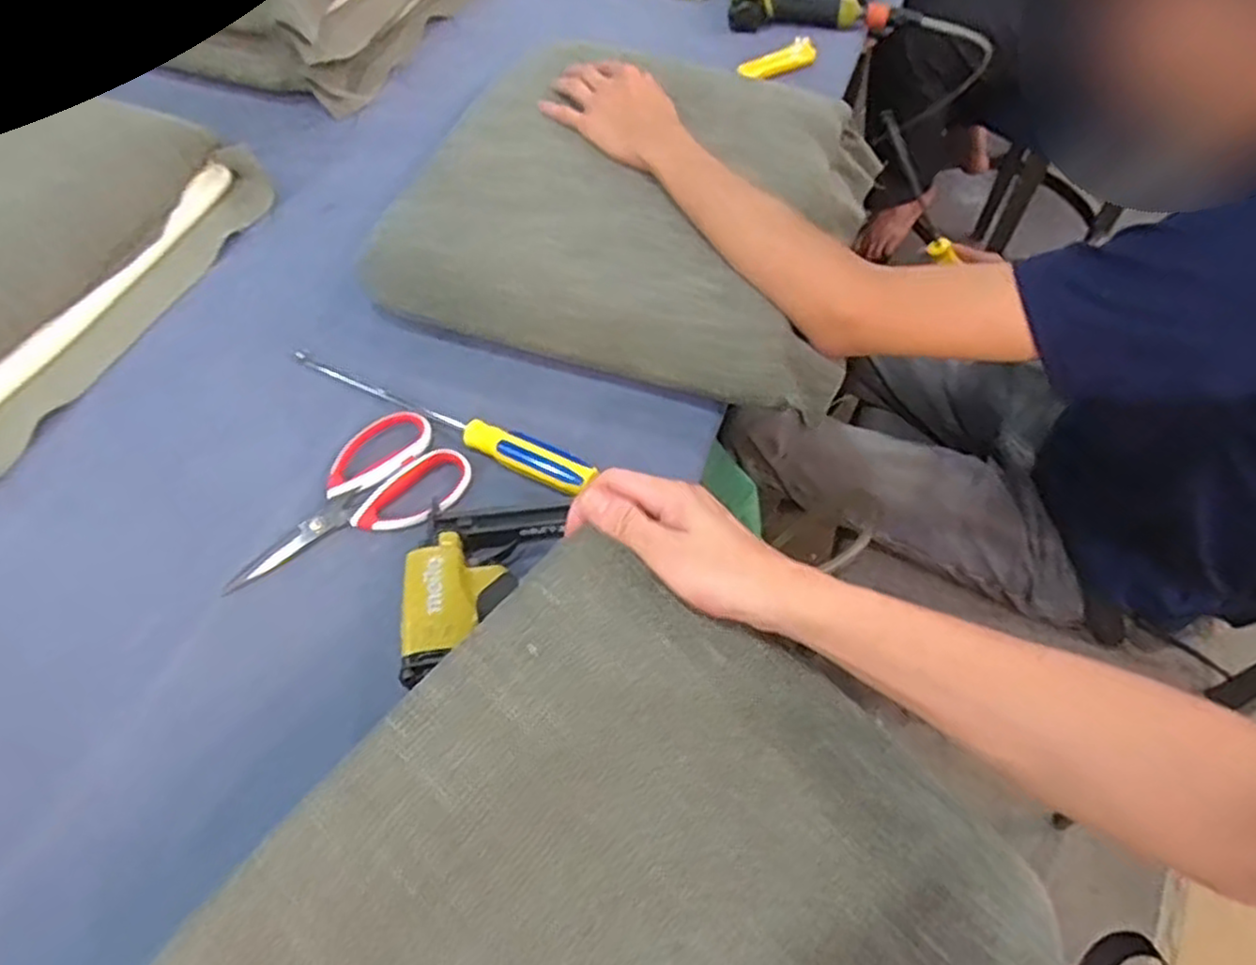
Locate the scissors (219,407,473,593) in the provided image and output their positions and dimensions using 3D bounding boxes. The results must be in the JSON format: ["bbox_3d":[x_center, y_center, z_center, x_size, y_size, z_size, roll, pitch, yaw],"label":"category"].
[{"bbox_3d":[-0.213,0.023,0.570,0.183,0.013,0.097,-42,68,-16],"label":"scissors"}]

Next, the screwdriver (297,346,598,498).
[{"bbox_3d":[-0.156,-0.059,0.619,0.293,0.030,0.028,27,59,16],"label":"screwdriver"}]

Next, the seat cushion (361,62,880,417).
[{"bbox_3d":[0.021,-0.277,0.743,0.413,0.074,0.439,14,56,9],"label":"seat cushion"}]

